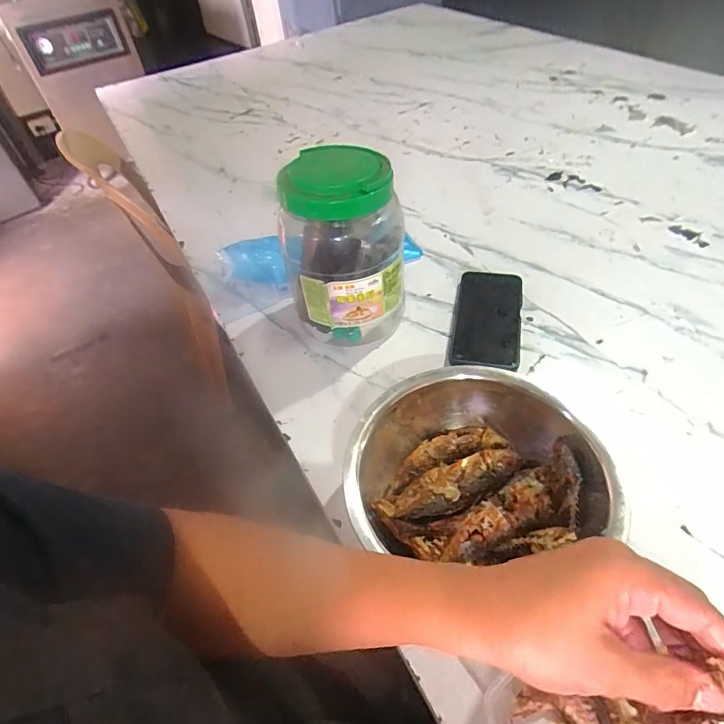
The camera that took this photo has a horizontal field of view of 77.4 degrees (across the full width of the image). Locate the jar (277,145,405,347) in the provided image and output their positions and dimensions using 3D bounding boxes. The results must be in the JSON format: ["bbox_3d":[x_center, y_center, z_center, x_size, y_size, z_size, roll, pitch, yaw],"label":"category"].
[{"bbox_3d":[-0.023,-0.128,0.536,0.127,0.200,0.129,-3,47,3],"label":"jar"}]

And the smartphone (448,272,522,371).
[{"bbox_3d":[0.159,-0.058,0.576,0.081,0.010,0.176,0,44,20],"label":"smartphone"}]

